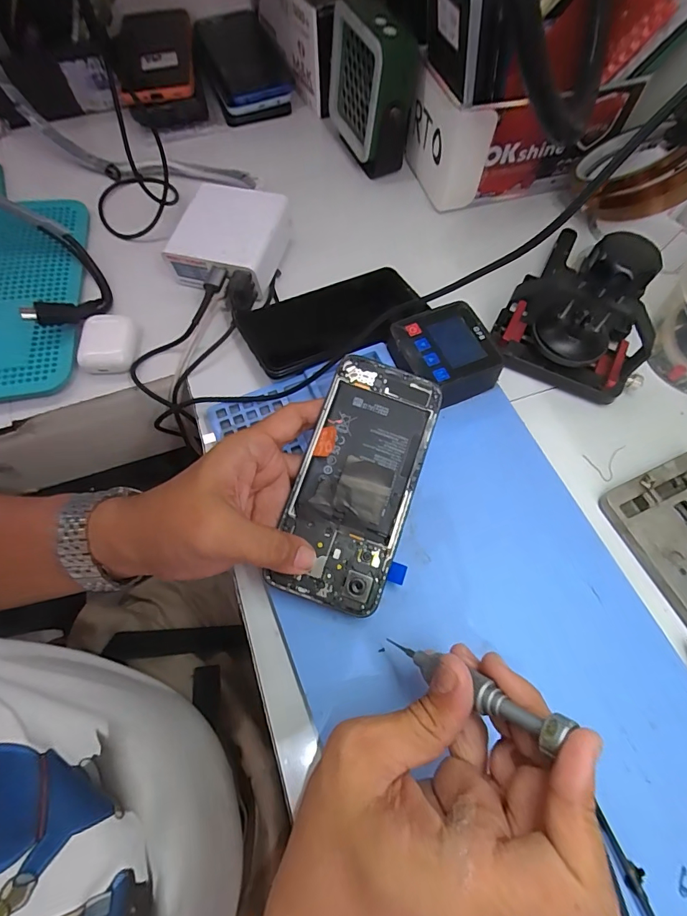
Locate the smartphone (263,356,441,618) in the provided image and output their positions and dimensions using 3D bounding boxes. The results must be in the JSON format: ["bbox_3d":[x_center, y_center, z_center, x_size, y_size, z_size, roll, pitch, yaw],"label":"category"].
[{"bbox_3d":[0.009,0.013,0.278,0.072,0.006,0.158,19,78,0],"label":"smartphone"}]

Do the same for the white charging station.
[{"bbox_3d":[-0.102,-0.195,0.382,0.092,0.042,0.089,14,67,7],"label":"white charging station"}]

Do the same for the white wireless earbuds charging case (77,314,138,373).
[{"bbox_3d":[-0.191,-0.094,0.355,0.048,0.023,0.048,-4,66,-1],"label":"white wireless earbuds charging case"}]

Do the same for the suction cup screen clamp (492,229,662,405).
[{"bbox_3d":[0.176,-0.108,0.311,0.106,0.104,0.062,25,69,11],"label":"suction cup screen clamp"}]

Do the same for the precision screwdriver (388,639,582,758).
[{"bbox_3d":[0.059,0.111,0.217,0.013,0.116,0.015,39,71,-16],"label":"precision screwdriver"}]

